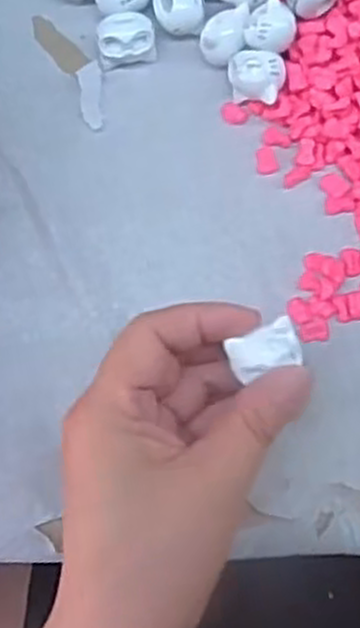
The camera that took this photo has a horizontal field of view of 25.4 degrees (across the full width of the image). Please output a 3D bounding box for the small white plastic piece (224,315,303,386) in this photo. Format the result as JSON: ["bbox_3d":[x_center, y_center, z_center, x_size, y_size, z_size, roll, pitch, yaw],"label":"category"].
[{"bbox_3d":[0.029,0.012,0.279,0.025,0.004,0.017,-18,78,-2],"label":"small white plastic piece"}]

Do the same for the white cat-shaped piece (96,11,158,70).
[{"bbox_3d":[-0.024,-0.121,0.350,0.025,0.016,0.018,-10,78,-1],"label":"white cat-shaped piece"}]

